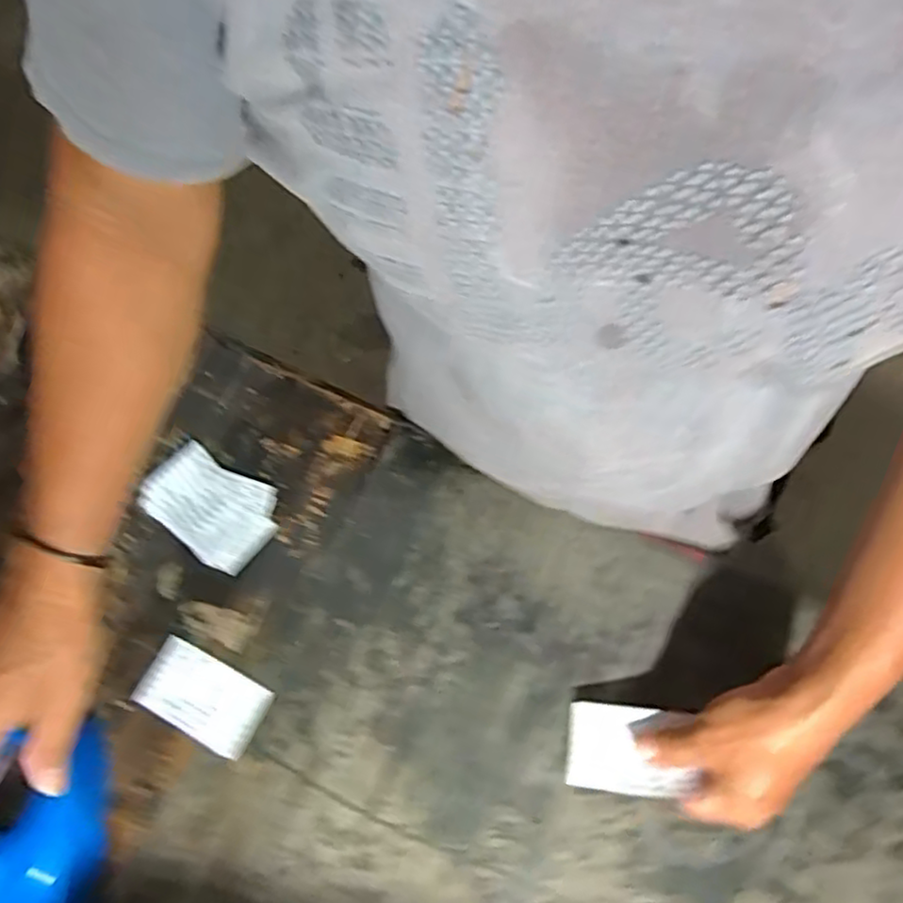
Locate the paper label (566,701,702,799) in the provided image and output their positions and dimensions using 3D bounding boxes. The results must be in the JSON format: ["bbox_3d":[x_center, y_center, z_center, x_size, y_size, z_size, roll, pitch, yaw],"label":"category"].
[{"bbox_3d":[0.119,0.201,0.454,0.082,0.008,0.056,-5,53,27],"label":"paper label"}]

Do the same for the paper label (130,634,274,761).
[{"bbox_3d":[-0.188,0.183,0.501,0.095,0.010,0.052,25,72,11],"label":"paper label"}]

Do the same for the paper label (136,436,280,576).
[{"bbox_3d":[-0.195,0.043,0.545,0.101,0.018,0.075,36,74,14],"label":"paper label"}]

